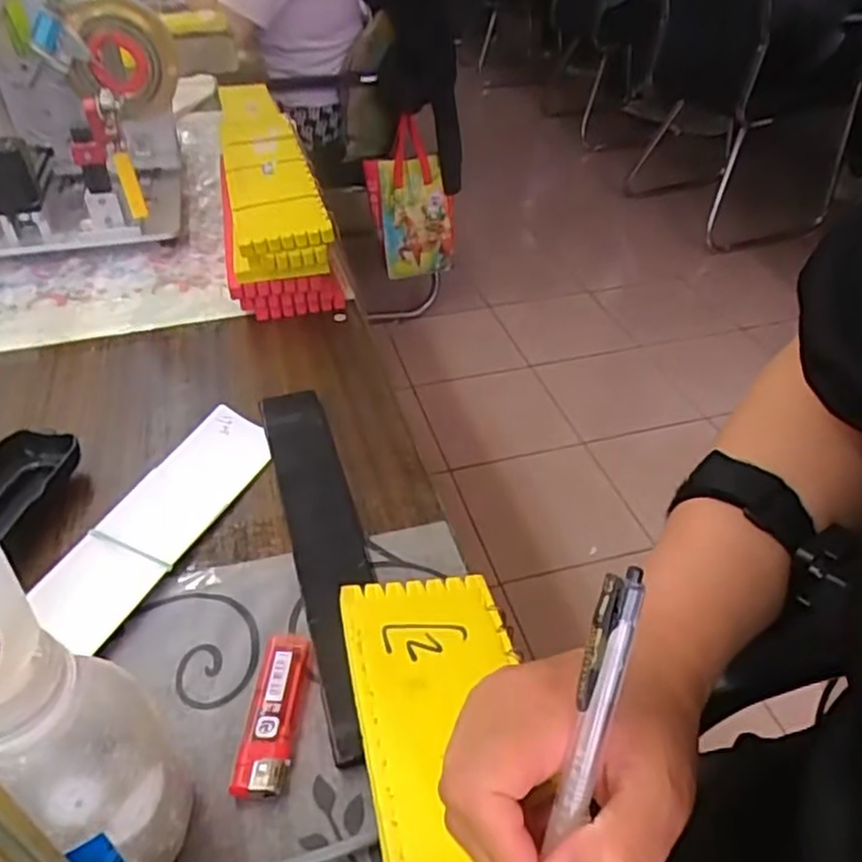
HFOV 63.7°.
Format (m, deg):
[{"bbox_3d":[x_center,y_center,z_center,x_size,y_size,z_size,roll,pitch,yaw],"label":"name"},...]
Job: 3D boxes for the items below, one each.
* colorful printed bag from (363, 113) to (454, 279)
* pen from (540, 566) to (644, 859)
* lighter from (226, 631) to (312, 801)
[{"bbox_3d":[-0.050,-0.548,1.715,0.210,0.338,0.093,-1,40,-1],"label":"colorful printed bag"},{"bbox_3d":[0.049,0.113,0.234,0.012,0.134,0.010,14,0,17],"label":"pen"},{"bbox_3d":[-0.076,0.134,0.333,0.023,0.011,0.080,1,40,2],"label":"lighter"}]

